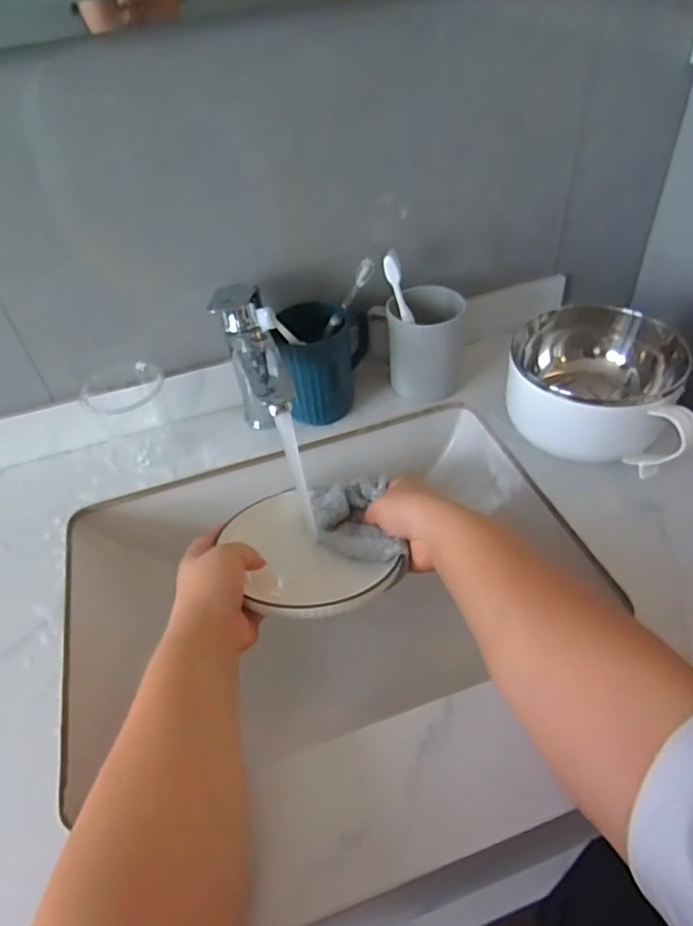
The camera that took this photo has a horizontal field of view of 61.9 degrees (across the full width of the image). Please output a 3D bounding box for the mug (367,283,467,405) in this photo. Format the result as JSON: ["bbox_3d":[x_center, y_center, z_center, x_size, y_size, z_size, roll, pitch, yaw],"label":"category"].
[{"bbox_3d":[0.078,-0.135,0.649,0.100,0.113,0.077,-2,45,4],"label":"mug"}]

